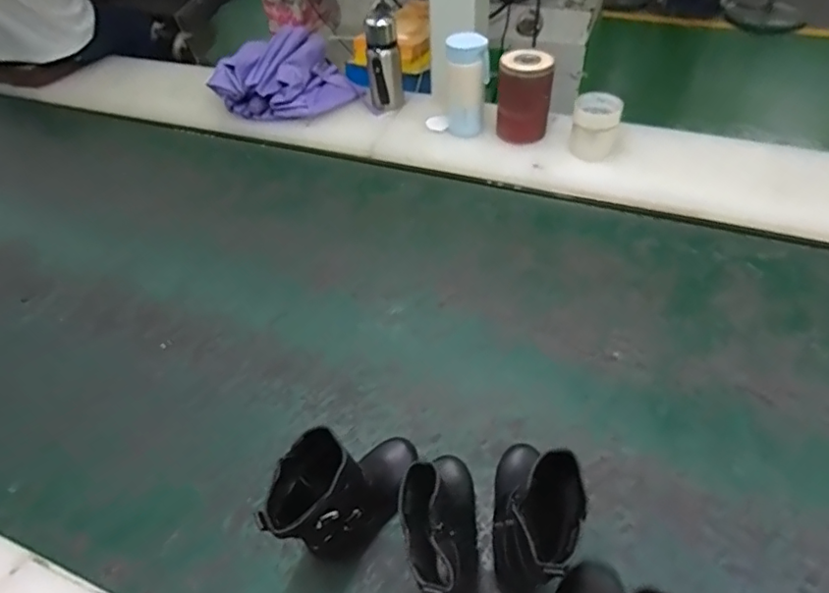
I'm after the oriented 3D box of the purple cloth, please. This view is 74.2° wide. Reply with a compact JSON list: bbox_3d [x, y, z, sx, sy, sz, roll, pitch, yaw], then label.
[{"bbox_3d":[-0.296,-0.482,1.245,0.286,0.133,0.220,-34,54,-25],"label":"purple cloth"}]

